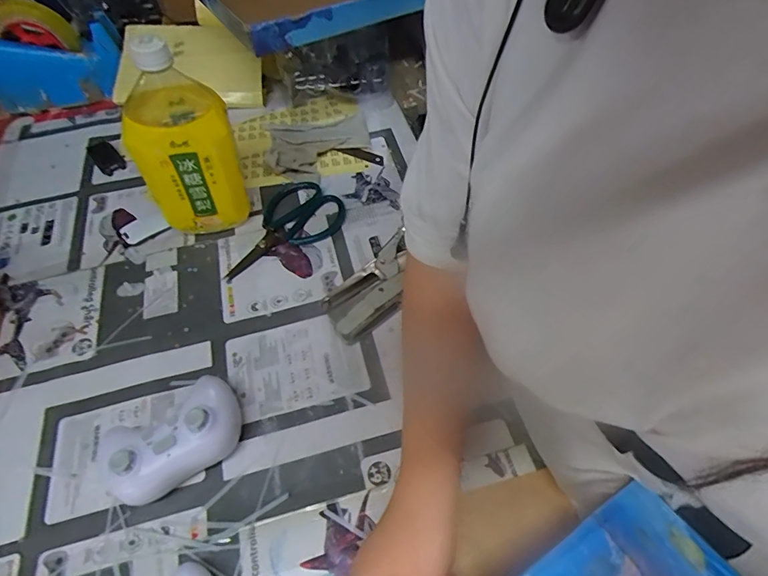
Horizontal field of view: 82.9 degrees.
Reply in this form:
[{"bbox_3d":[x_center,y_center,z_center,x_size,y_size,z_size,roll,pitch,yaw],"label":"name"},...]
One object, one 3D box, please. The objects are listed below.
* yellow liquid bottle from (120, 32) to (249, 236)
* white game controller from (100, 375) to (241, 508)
[{"bbox_3d":[-0.202,-0.148,0.451,0.097,0.198,0.086,-18,58,-8],"label":"yellow liquid bottle"},{"bbox_3d":[-0.177,0.122,0.360,0.108,0.053,0.073,-32,61,-16],"label":"white game controller"}]

